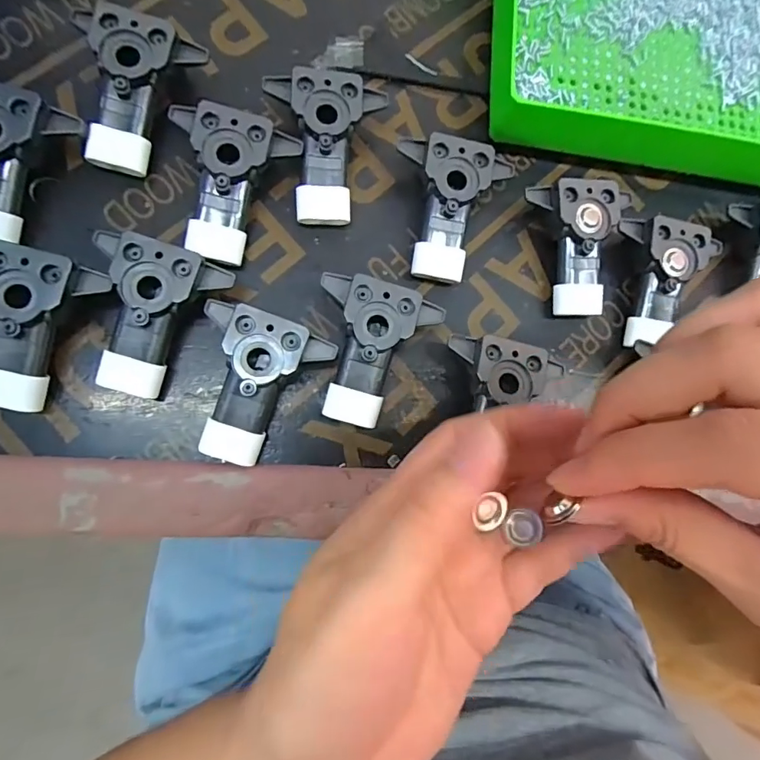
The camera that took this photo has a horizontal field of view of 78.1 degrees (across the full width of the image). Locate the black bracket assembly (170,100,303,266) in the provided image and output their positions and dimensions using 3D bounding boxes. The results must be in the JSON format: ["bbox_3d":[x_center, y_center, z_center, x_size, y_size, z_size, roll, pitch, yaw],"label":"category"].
[{"bbox_3d":[-0.066,-0.087,0.213,0.050,0.021,0.065,7,82,-8],"label":"black bracket assembly"}]

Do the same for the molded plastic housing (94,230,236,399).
[{"bbox_3d":[-0.098,-0.025,0.201,0.049,0.020,0.063,17,81,-7],"label":"molded plastic housing"}]

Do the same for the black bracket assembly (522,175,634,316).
[{"bbox_3d":[0.102,-0.067,0.242,0.044,0.024,0.065,-9,85,-10],"label":"black bracket assembly"}]

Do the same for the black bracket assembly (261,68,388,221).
[{"bbox_3d":[-0.024,-0.110,0.227,0.053,0.026,0.066,-3,84,-10],"label":"black bracket assembly"}]

